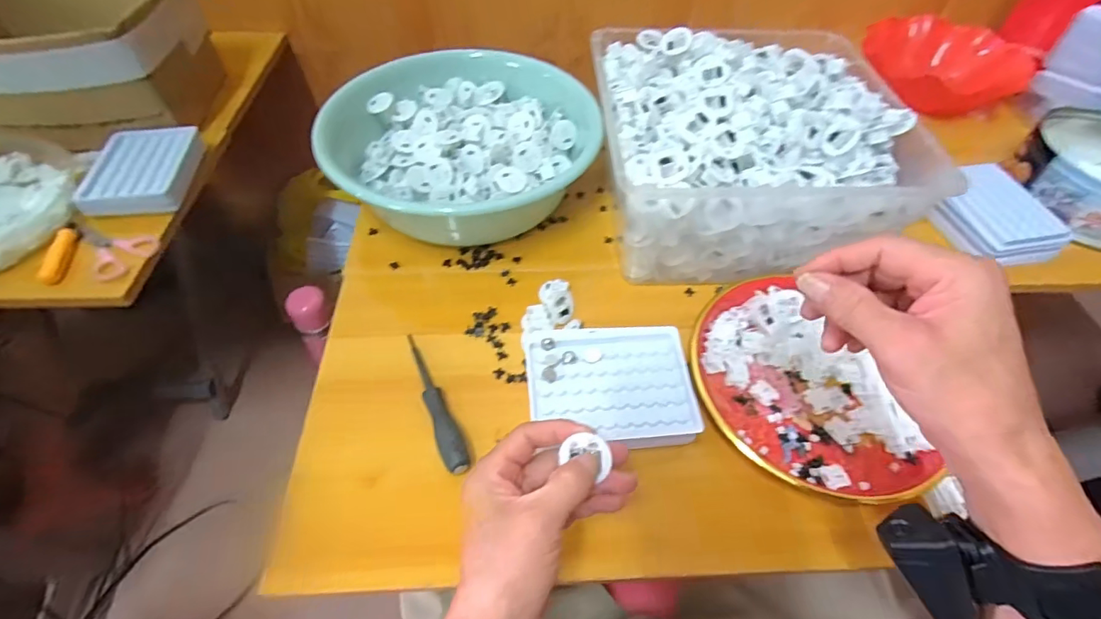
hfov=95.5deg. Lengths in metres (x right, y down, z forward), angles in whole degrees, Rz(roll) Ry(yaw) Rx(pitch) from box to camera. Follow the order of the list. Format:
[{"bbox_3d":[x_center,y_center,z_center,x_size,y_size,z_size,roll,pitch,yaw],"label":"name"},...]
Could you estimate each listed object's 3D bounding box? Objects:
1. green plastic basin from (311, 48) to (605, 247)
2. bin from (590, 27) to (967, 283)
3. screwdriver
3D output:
[{"bbox_3d":[-0.107,-0.211,0.617,0.289,0.104,0.284,-4,53,-5],"label":"green plastic basin"},{"bbox_3d":[0.202,-0.175,0.541,0.308,0.149,0.275,-1,53,-3],"label":"bin"},{"bbox_3d":[-0.100,0.077,0.432,0.020,0.018,0.145,-20,56,-16],"label":"screwdriver"}]

